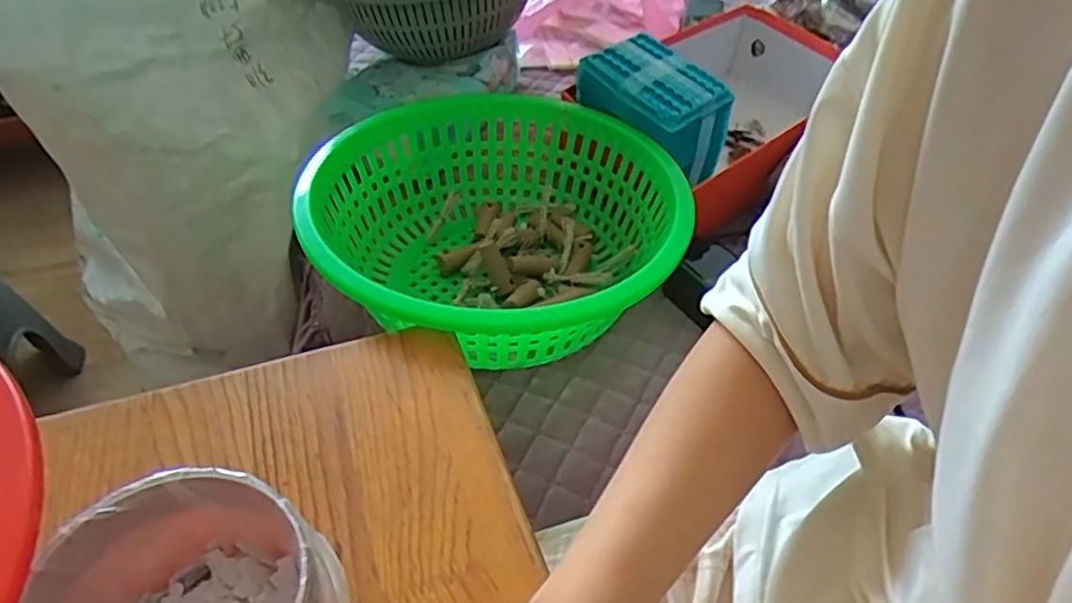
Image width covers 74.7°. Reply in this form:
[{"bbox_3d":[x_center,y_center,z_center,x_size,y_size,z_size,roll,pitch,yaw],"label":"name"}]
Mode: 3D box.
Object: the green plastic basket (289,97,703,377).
[{"bbox_3d":[-0.036,-0.061,0.636,0.315,0.125,0.319,0,43,0],"label":"green plastic basket"}]

